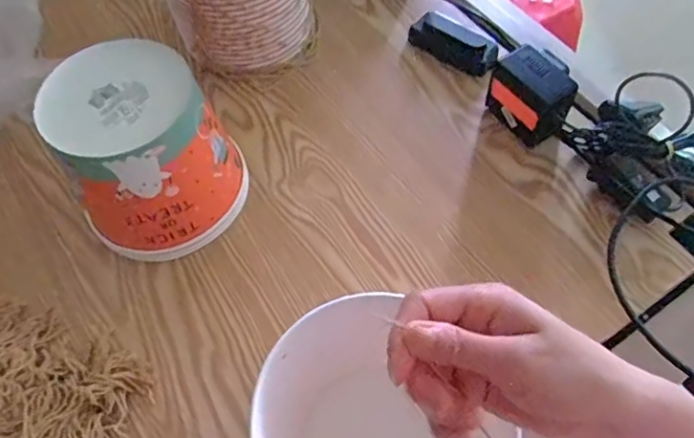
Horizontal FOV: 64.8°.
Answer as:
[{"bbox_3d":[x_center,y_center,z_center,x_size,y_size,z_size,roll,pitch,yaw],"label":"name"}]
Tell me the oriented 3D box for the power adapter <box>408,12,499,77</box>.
[{"bbox_3d":[0.129,-0.212,0.659,0.113,0.028,0.044,33,67,19],"label":"power adapter"}]

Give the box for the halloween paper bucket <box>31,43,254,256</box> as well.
[{"bbox_3d":[-0.184,-0.060,0.512,0.155,0.154,0.138,-25,62,-11],"label":"halloween paper bucket"}]

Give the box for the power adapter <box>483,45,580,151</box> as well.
[{"bbox_3d":[0.199,-0.130,0.579,0.059,0.076,0.088,-34,64,-16],"label":"power adapter"}]

